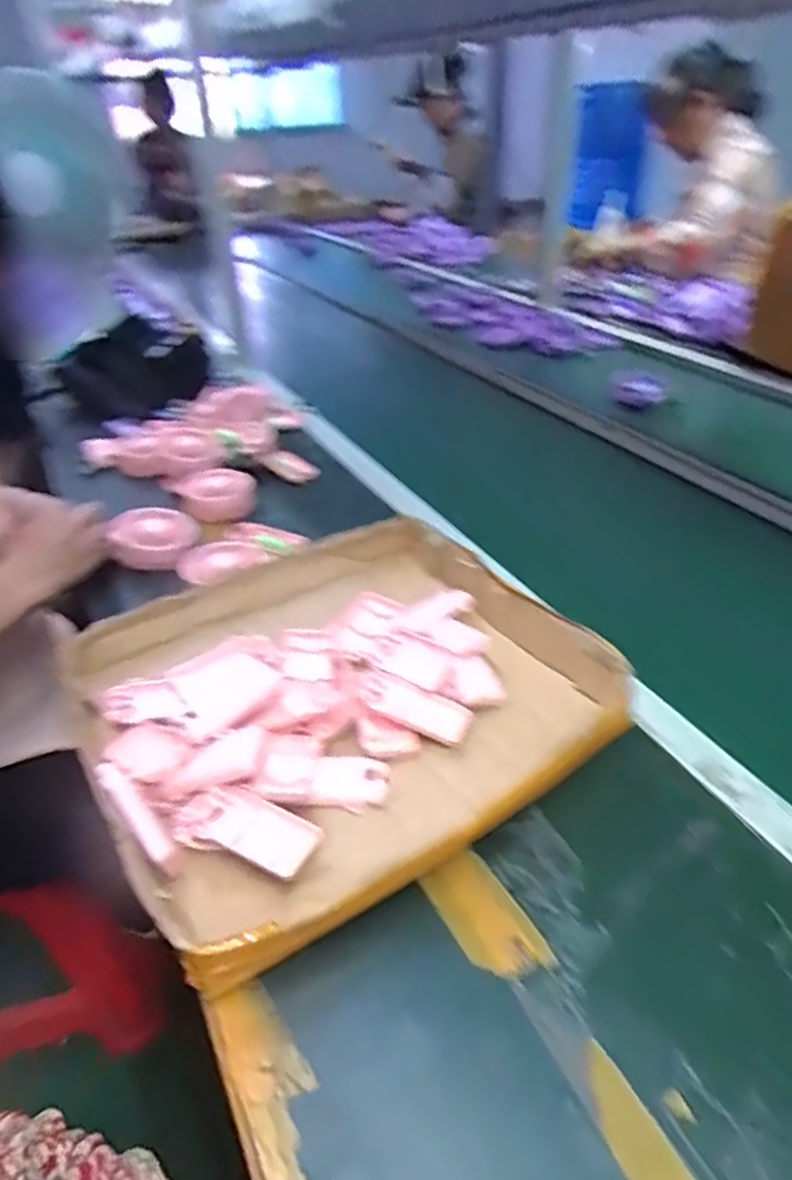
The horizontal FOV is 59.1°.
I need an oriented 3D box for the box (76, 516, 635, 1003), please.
[{"bbox_3d":[-0.052,0.086,0.620,0.405,0.061,0.375,-23,40,-25],"label":"box"}]

